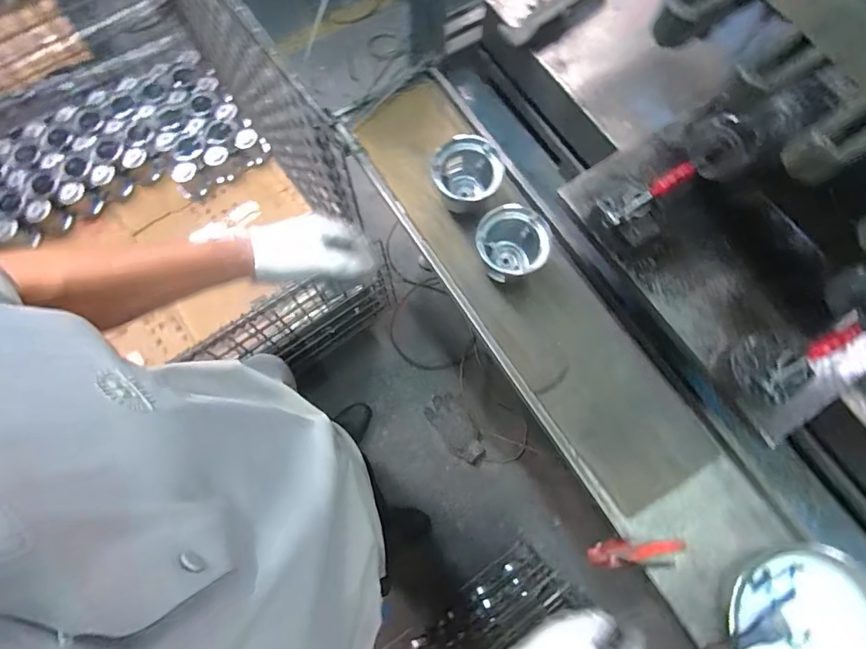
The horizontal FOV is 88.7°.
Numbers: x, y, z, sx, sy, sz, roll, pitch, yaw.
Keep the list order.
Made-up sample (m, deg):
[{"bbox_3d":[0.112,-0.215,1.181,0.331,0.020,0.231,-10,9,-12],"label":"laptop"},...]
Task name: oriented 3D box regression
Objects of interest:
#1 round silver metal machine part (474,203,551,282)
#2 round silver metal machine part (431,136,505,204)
[{"bbox_3d":[0.102,-0.102,0.596,0.089,0.072,0.089,0,74,-2],"label":"round silver metal machine part"},{"bbox_3d":[0.049,-0.206,0.620,0.090,0.063,0.084,0,74,-2],"label":"round silver metal machine part"}]

